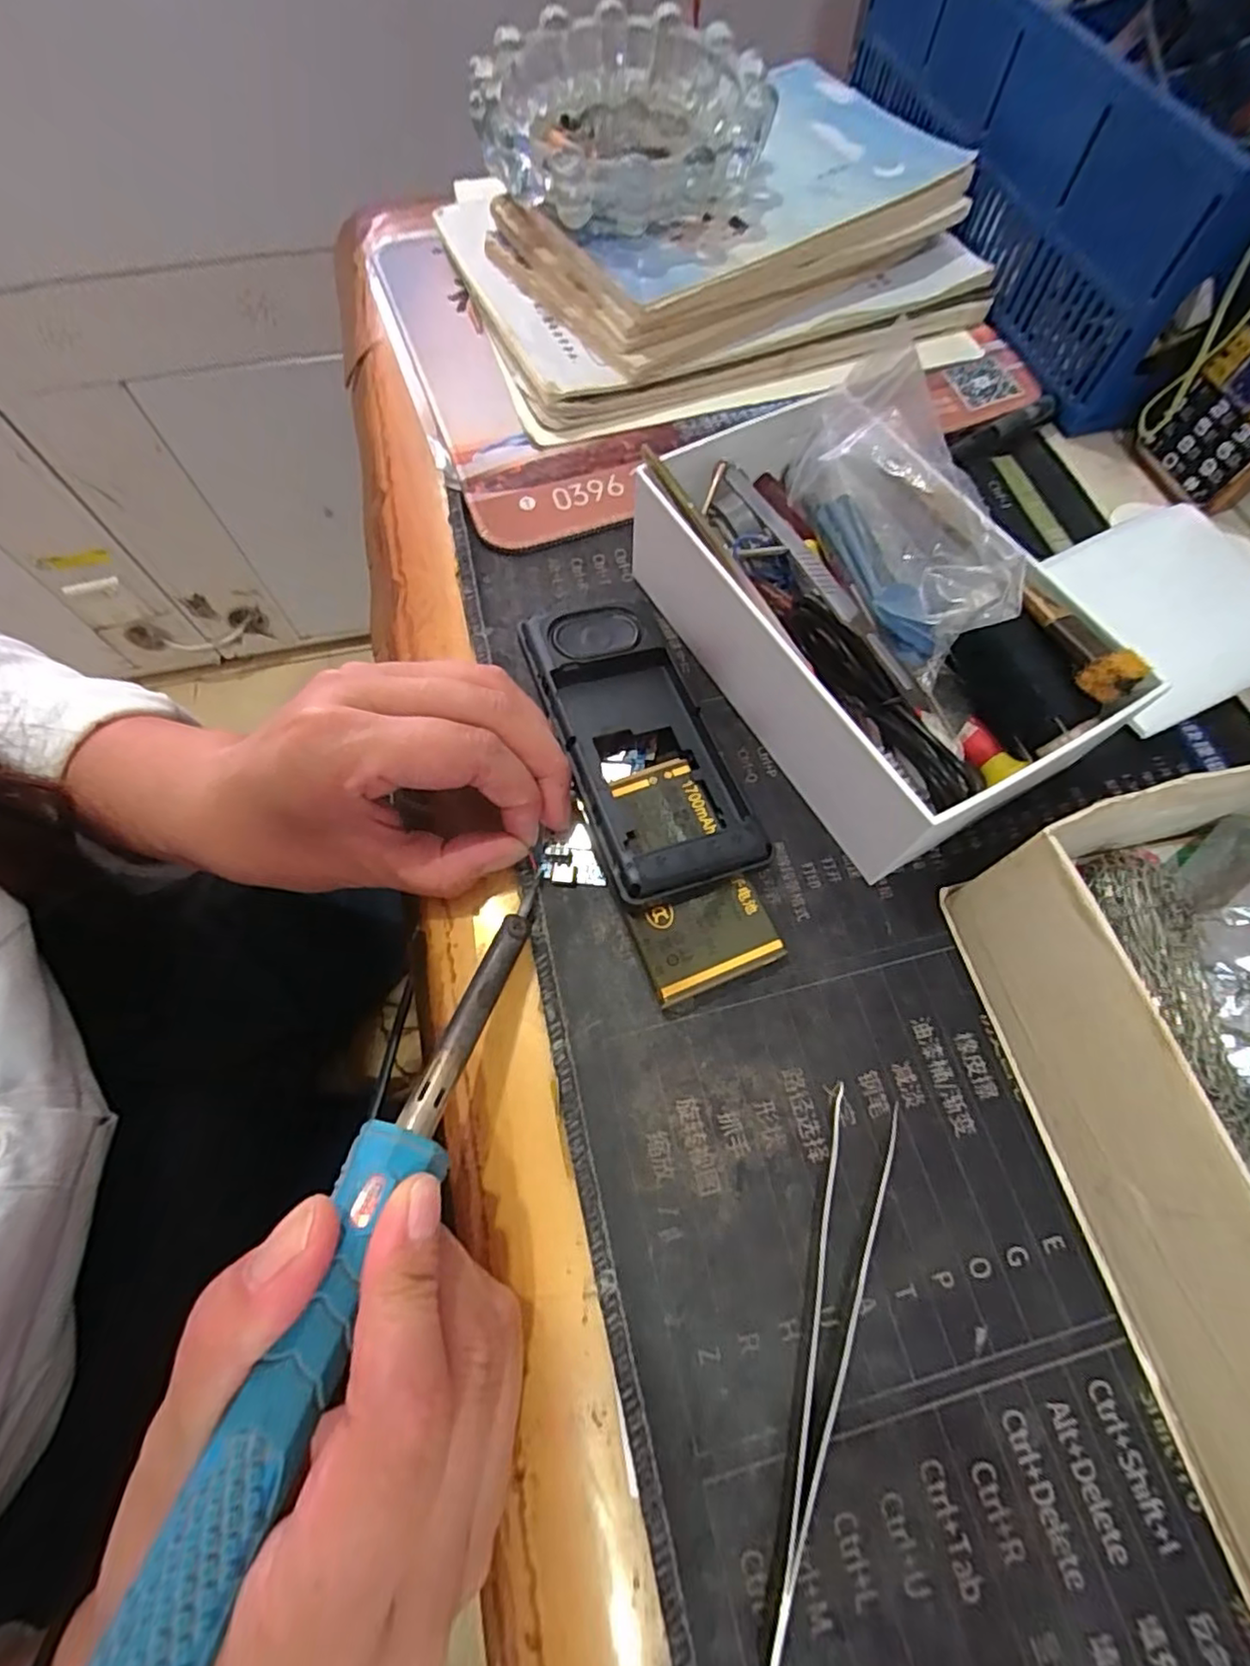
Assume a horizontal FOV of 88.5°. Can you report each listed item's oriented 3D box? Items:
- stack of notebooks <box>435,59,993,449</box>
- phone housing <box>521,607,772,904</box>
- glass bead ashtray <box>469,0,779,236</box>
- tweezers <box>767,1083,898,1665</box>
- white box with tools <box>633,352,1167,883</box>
[{"bbox_3d":[0.047,-0.307,0.334,0.254,0.041,0.183,-18,68,-7],"label":"stack of notebooks"},{"bbox_3d":[0.004,-0.032,0.234,0.052,0.025,0.119,-20,68,-5],"label":"phone housing"},{"bbox_3d":[0.001,-0.332,0.301,0.127,0.039,0.120,0,67,1],"label":"glass bead ashtray"},{"bbox_3d":[0.058,0.137,0.171,0.019,0.010,0.127,13,69,8],"label":"tweezers"},{"bbox_3d":[0.079,-0.083,0.230,0.105,0.063,0.175,-33,70,-10],"label":"white box with tools"}]

